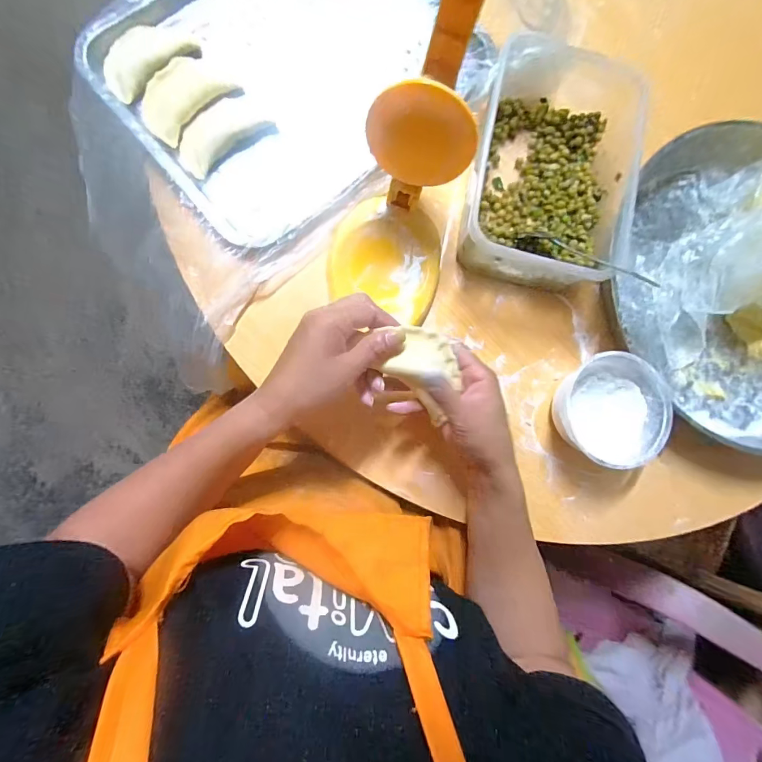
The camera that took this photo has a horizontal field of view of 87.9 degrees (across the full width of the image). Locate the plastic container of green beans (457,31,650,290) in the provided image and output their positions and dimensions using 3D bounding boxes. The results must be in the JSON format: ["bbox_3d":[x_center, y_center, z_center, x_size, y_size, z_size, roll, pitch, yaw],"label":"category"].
[{"bbox_3d":[0.195,-0.235,0.441,0.171,0.066,0.258,11,83,-5],"label":"plastic container of green beans"}]

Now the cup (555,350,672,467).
[{"bbox_3d":[0.240,0.030,0.418,0.099,0.053,0.110,0,84,-7],"label":"cup"}]

